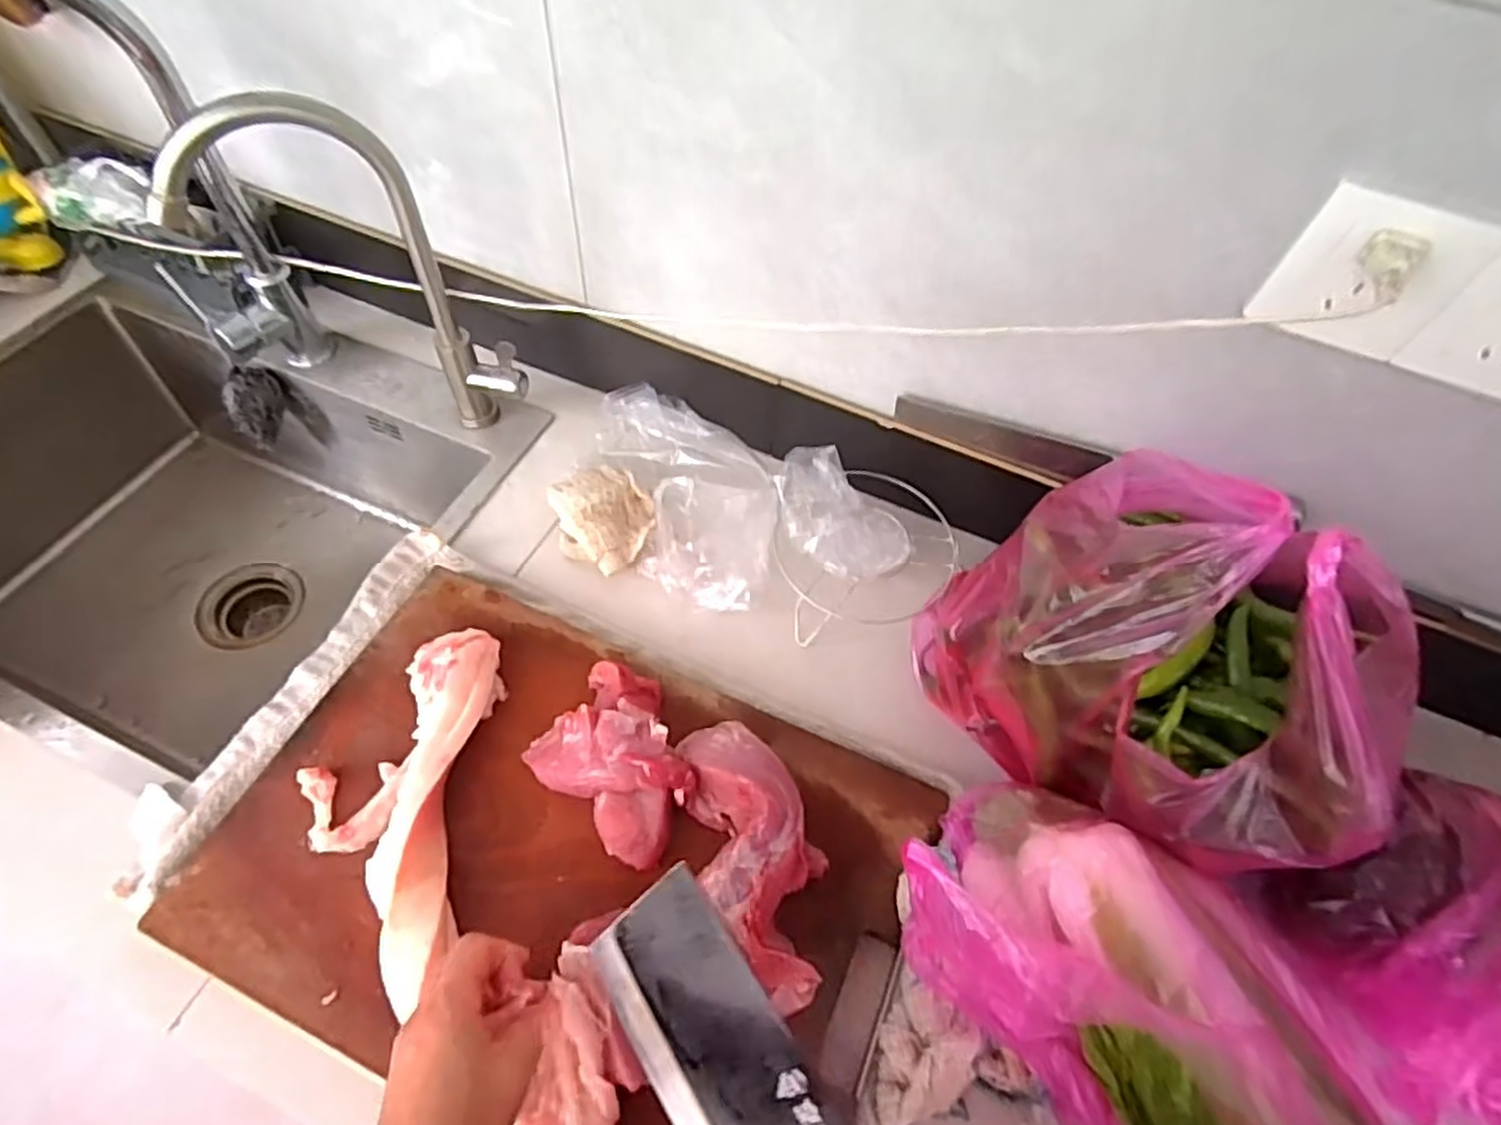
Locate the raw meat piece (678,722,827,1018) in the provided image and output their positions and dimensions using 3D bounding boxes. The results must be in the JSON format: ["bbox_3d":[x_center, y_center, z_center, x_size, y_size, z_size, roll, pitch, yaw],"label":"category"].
[{"bbox_3d":[0.006,0.187,0.495,0.078,0.032,0.176,-20,60,-16],"label":"raw meat piece"}]

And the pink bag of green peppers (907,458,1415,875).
[{"bbox_3d":[0.258,0.051,0.477,0.271,0.226,0.177,40,63,21],"label":"pink bag of green peppers"}]

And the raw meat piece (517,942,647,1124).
[{"bbox_3d":[-0.094,0.284,0.420,0.062,0.027,0.123,-2,64,-5],"label":"raw meat piece"}]

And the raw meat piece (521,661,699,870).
[{"bbox_3d":[-0.088,0.134,0.532,0.125,0.035,0.099,39,62,20],"label":"raw meat piece"}]

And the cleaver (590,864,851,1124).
[{"bbox_3d":[0.019,0.282,0.338,0.084,0.017,0.284,-46,66,14],"label":"cleaver"}]

